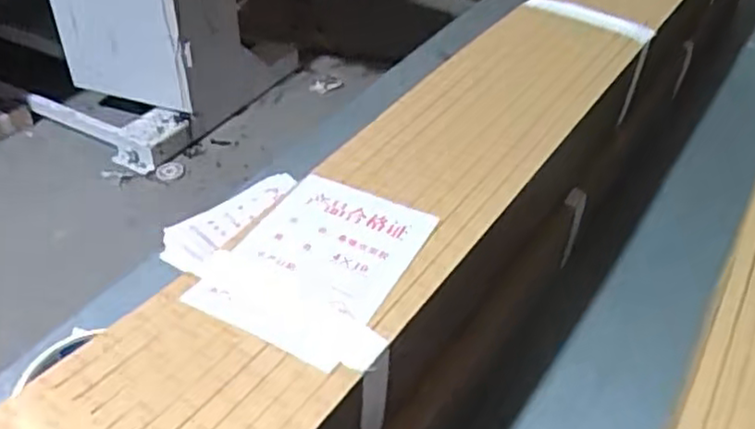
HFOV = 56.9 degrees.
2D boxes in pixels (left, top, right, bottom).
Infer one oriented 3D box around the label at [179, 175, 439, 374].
[{"bbox_3d":[-0.028,0.021,0.327,0.078,0.006,0.104,21,44,20],"label":"label"}]

